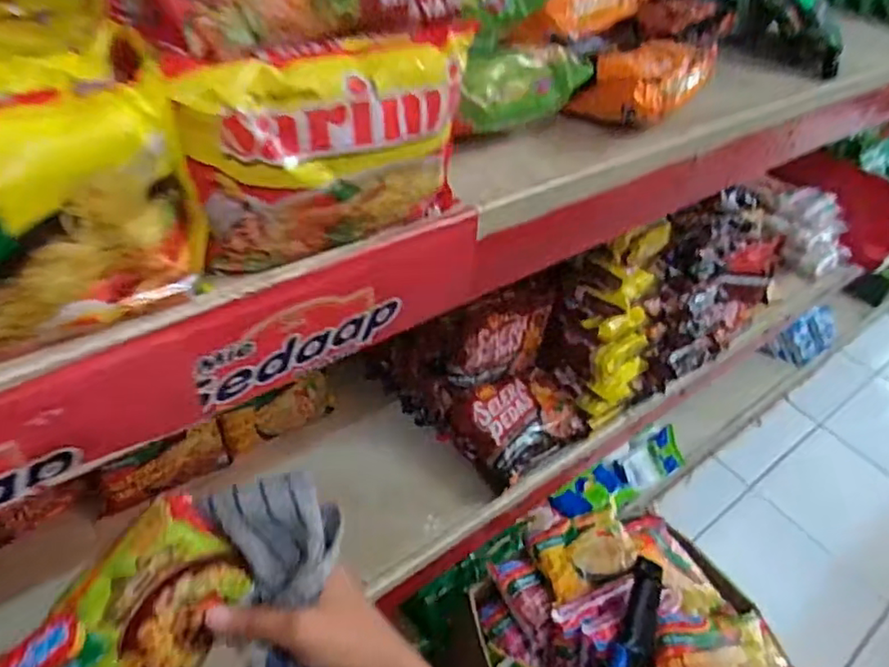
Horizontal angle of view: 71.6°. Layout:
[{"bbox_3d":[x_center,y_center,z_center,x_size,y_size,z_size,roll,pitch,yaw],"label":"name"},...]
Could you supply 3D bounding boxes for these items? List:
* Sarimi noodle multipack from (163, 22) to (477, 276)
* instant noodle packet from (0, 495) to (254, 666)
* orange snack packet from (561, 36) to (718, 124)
[{"bbox_3d":[-0.046,-0.077,0.268,0.122,0.086,0.027,-21,51,-26],"label":"Sarimi noodle multipack"},{"bbox_3d":[-0.179,0.175,0.354,0.142,0.091,0.021,-44,19,-14],"label":"instant noodle packet"},{"bbox_3d":[0.148,-0.184,0.445,0.056,0.040,0.124,34,50,24],"label":"orange snack packet"}]

